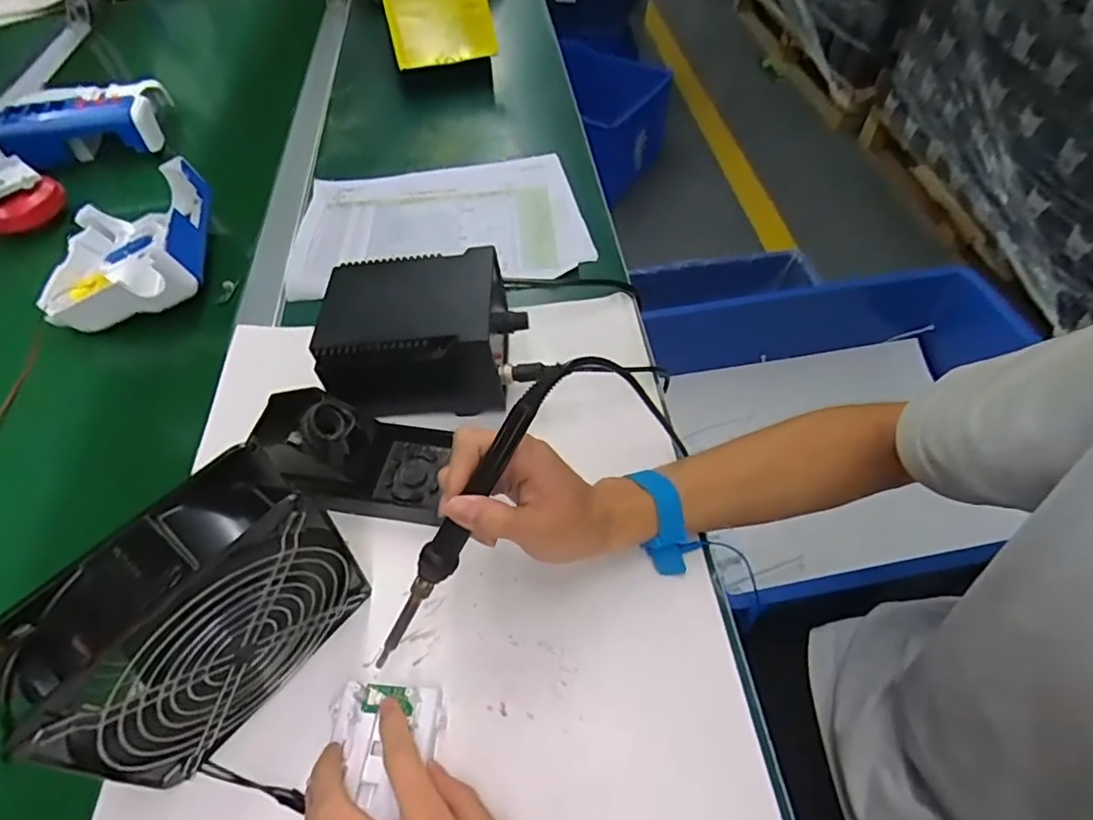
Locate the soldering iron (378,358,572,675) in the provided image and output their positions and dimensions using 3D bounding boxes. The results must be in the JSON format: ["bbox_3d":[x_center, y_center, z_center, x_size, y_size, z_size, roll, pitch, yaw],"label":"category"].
[{"bbox_3d":[-0.048,0.064,0.338,0.021,0.021,0.206,36,104,24],"label":"soldering iron"}]

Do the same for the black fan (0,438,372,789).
[{"bbox_3d":[-0.182,0.117,0.326,0.059,0.150,0.146,33,59,22],"label":"black fan"}]

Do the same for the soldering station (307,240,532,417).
[{"bbox_3d":[-0.103,-0.063,0.508,0.160,0.100,0.120,-3,53,-3],"label":"soldering station"}]

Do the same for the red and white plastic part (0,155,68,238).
[{"bbox_3d":[-0.615,-0.243,0.679,0.067,0.069,0.101,33,59,22],"label":"red and white plastic part"}]

